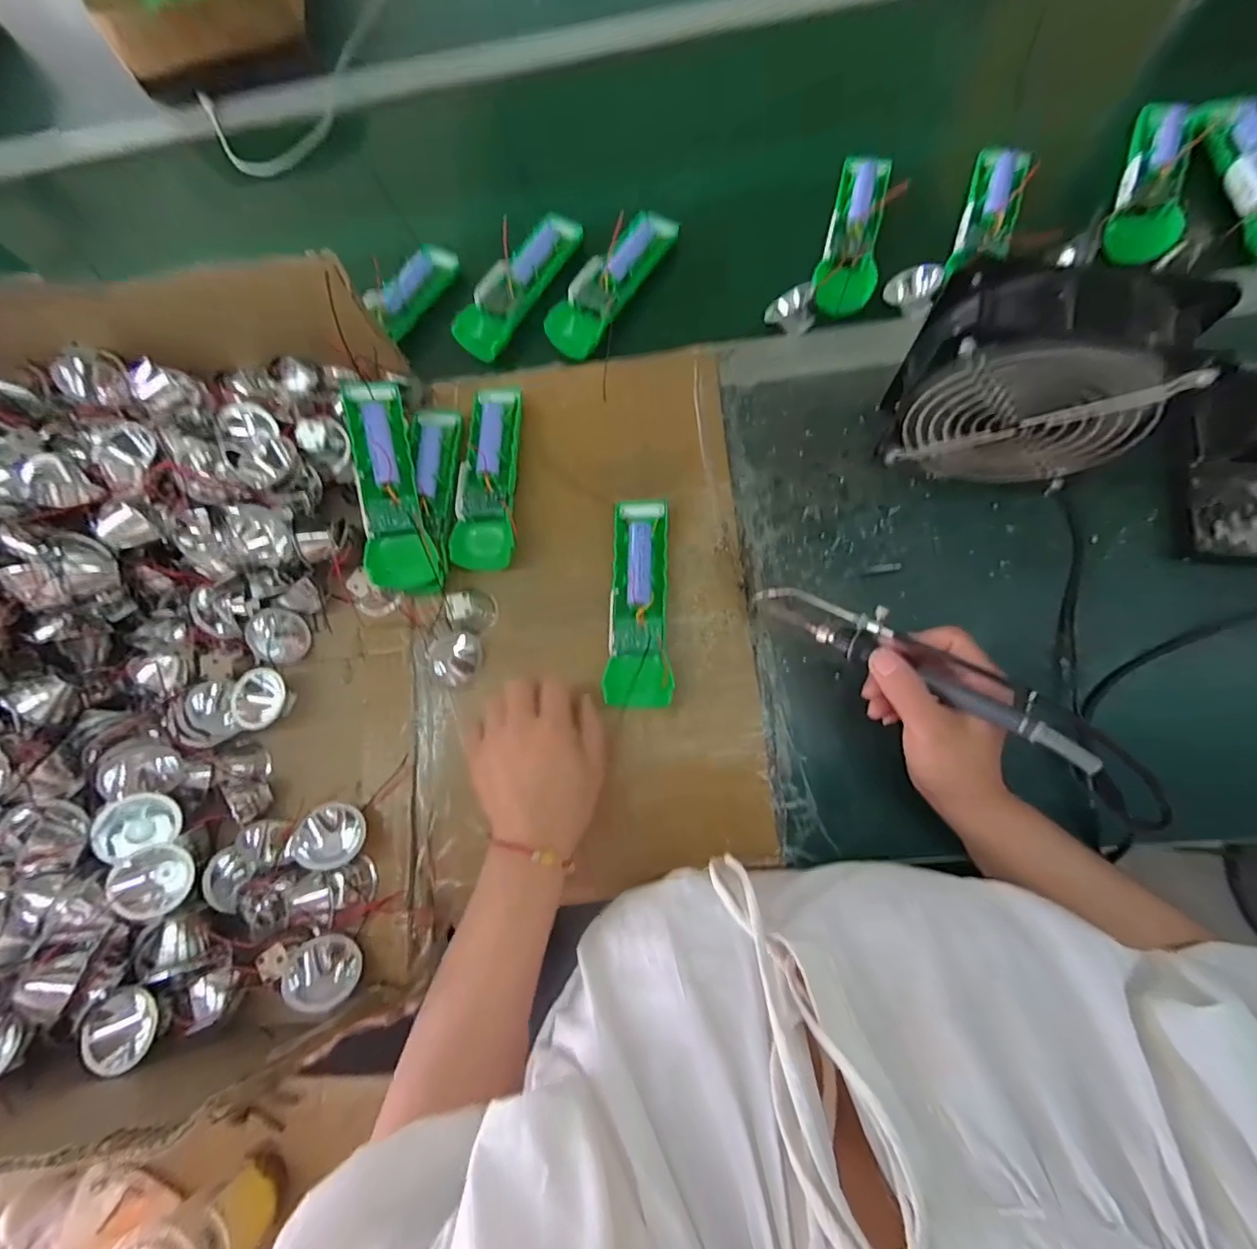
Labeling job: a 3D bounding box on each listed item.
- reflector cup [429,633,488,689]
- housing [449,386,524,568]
[{"bbox_3d":[-0.137,0.025,0.426,0.040,0.024,0.042,-1,77,6],"label":"reflector cup"},{"bbox_3d":[-0.120,-0.129,0.458,0.049,0.028,0.163,-1,77,6],"label":"housing"}]

